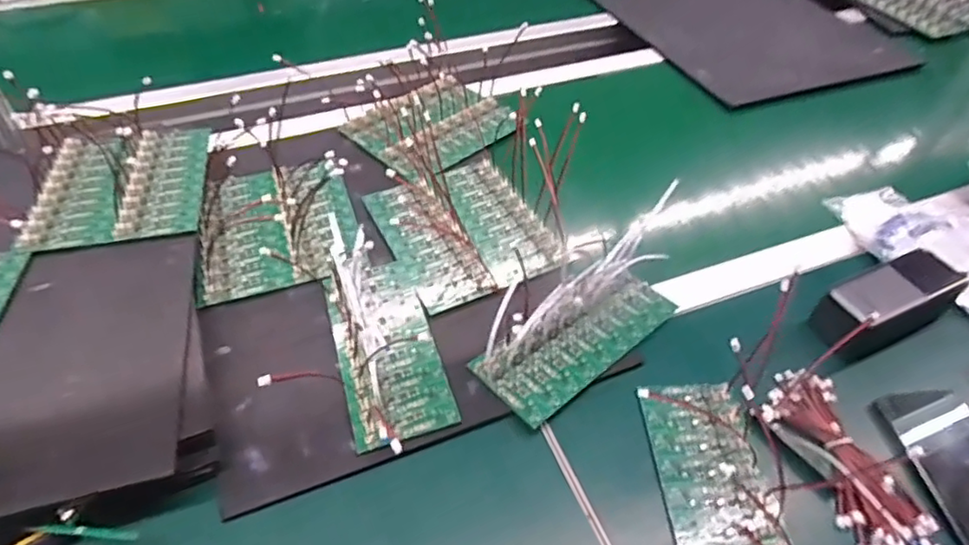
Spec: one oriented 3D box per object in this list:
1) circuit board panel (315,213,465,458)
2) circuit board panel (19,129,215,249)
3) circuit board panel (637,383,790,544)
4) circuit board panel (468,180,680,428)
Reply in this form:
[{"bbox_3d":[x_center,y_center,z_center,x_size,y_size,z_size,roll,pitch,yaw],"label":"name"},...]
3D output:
[{"bbox_3d":[-0.092,0.035,0.521,0.085,0.075,0.212,-14,50,-14],"label":"circuit board panel"},{"bbox_3d":[-0.387,-0.101,0.649,0.157,0.022,0.189,-9,48,-9],"label":"circuit board panel"},{"bbox_3d":[0.177,0.170,0.454,0.077,0.013,0.196,-2,48,-3],"label":"circuit board panel"},{"bbox_3d":[0.104,0.023,0.542,0.243,0.074,0.087,-34,57,-28],"label":"circuit board panel"}]

